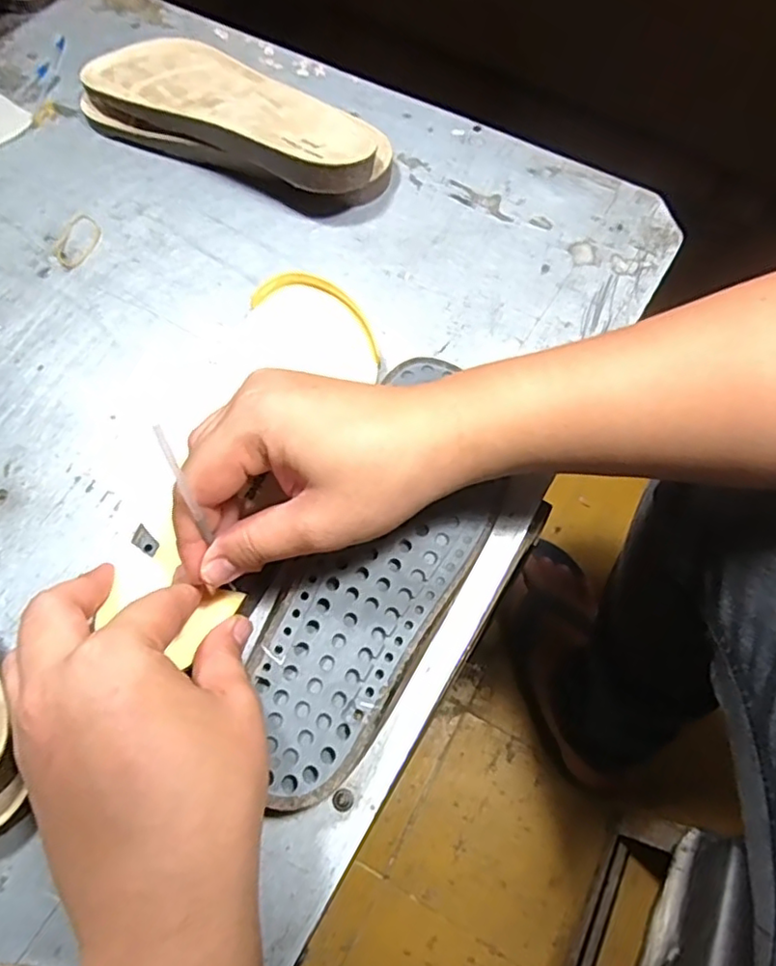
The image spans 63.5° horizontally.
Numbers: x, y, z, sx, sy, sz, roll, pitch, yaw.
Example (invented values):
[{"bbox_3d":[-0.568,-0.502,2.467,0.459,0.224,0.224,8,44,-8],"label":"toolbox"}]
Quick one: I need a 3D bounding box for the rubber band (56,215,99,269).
[{"bbox_3d":[-0.234,-0.185,0.474,0.027,0.004,0.050,9,67,5],"label":"rubber band"}]

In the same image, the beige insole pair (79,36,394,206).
[{"bbox_3d":[-0.122,-0.296,0.498,0.272,0.045,0.111,27,70,12],"label":"beige insole pair"}]

